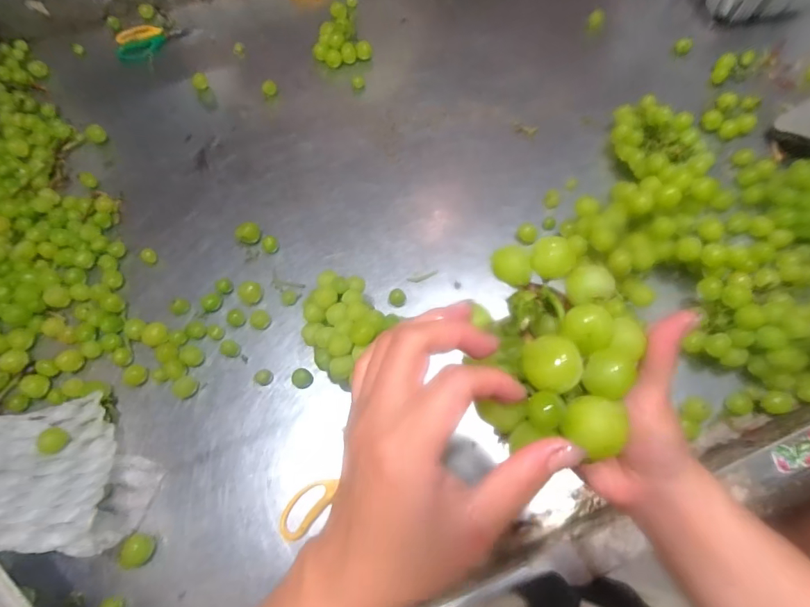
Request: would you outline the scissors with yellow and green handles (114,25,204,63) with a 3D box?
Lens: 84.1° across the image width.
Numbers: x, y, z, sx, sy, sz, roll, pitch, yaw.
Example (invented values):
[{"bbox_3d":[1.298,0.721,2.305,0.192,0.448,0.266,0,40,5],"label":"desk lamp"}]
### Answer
[{"bbox_3d":[-0.426,-0.456,0.776,0.140,0.019,0.061,-16,67,-6],"label":"scissors with yellow and green handles"}]

